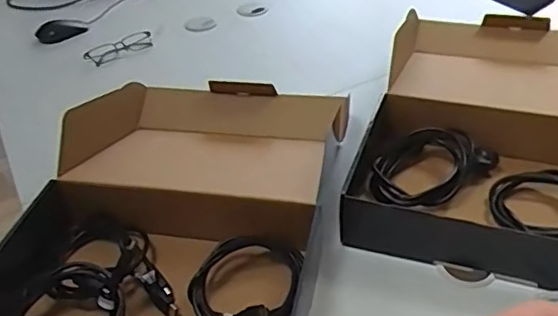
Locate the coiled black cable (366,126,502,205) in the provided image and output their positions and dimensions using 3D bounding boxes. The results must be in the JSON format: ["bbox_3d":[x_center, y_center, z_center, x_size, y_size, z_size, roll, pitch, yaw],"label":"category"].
[{"bbox_3d":[0.195,0.008,0.773,0.173,0.040,0.107,-29,44,-28],"label":"coiled black cable"}]

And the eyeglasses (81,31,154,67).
[{"bbox_3d":[-0.319,-0.219,1.149,0.134,0.032,0.043,-25,42,-24],"label":"eyeglasses"}]

